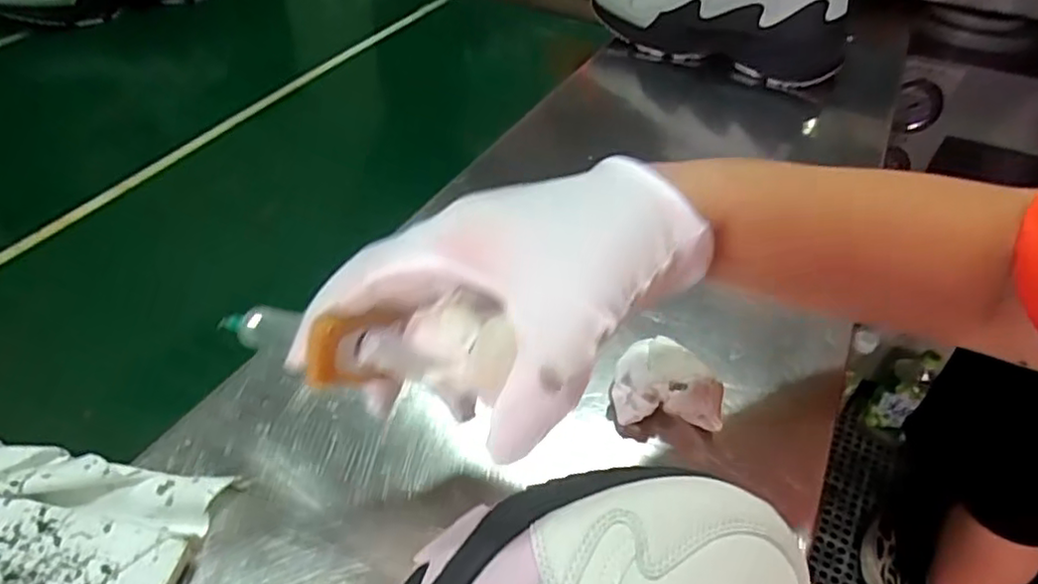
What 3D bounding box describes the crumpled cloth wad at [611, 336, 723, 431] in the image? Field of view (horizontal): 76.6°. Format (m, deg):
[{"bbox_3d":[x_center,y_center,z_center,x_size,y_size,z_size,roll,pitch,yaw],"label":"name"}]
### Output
[{"bbox_3d":[0.077,0.051,0.347,0.054,0.034,0.040,8,41,3],"label":"crumpled cloth wad"}]

